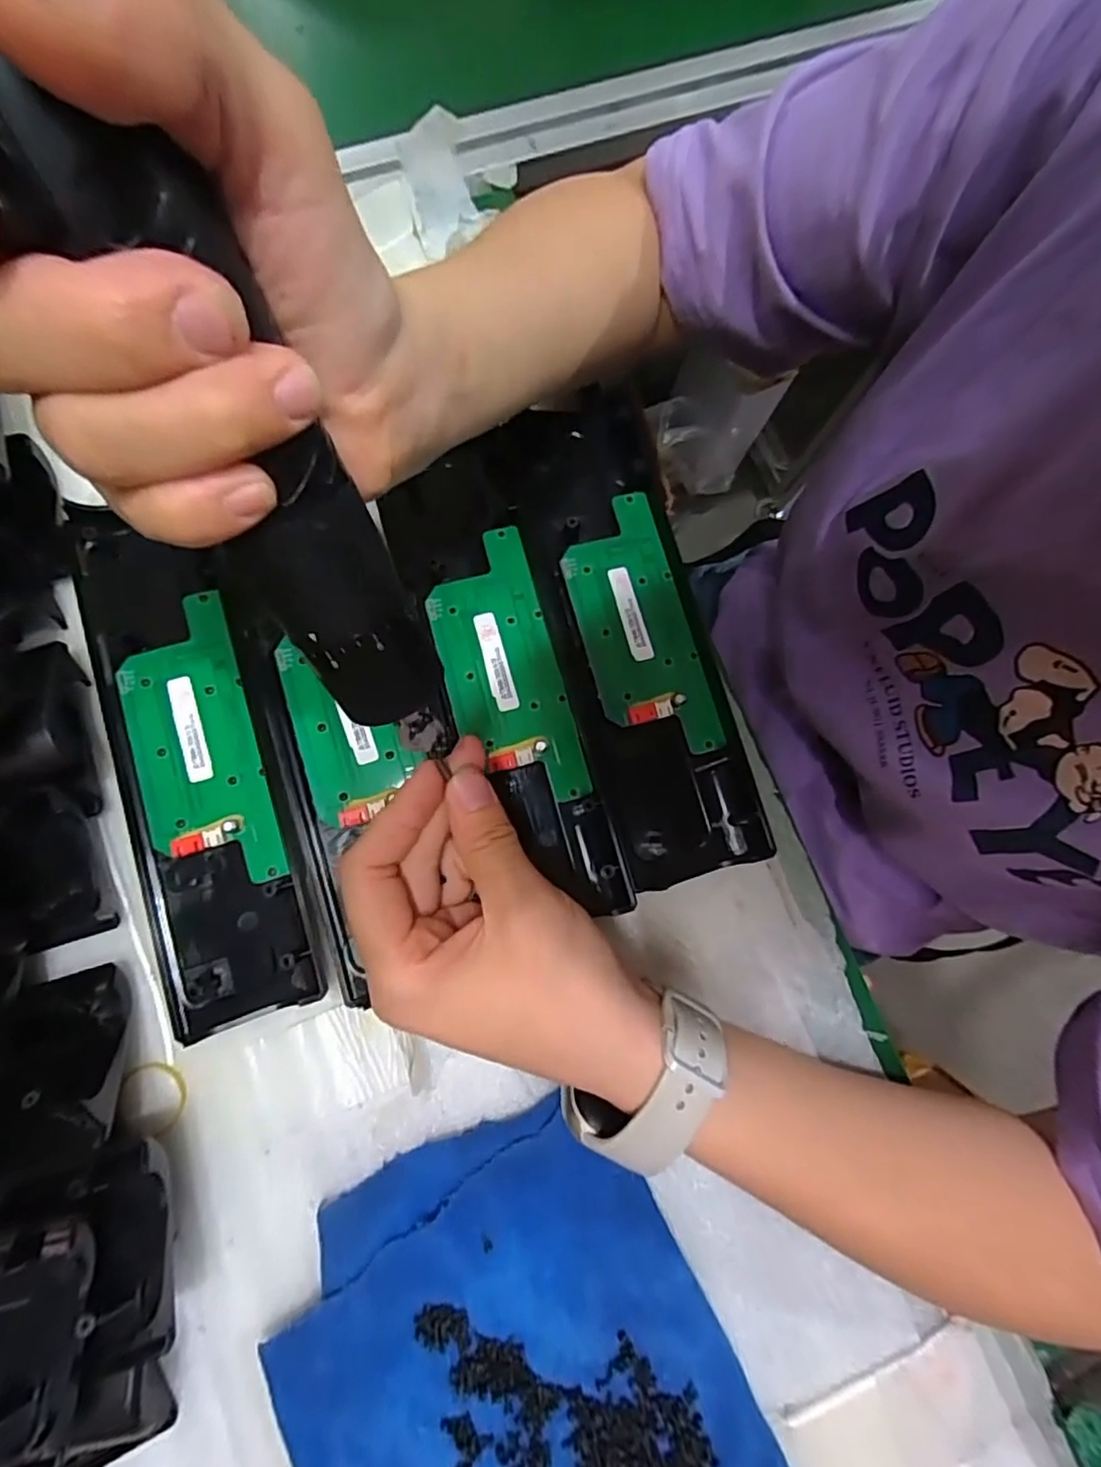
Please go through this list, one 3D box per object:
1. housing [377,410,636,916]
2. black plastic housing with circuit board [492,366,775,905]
[{"bbox_3d":[-0.023,-0.033,0.295,0.077,0.021,0.237,-11,81,-6],"label":"housing"},{"bbox_3d":[0.043,-0.056,0.311,0.071,0.019,0.250,-15,82,-6],"label":"black plastic housing with circuit board"}]

